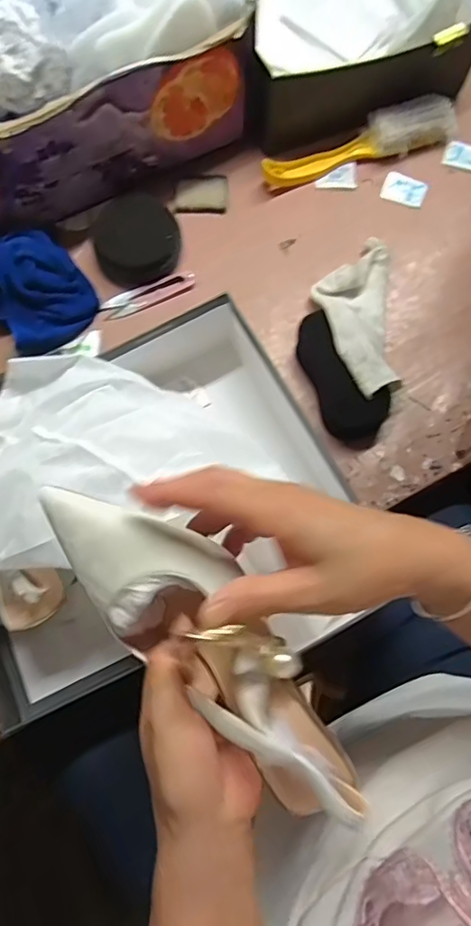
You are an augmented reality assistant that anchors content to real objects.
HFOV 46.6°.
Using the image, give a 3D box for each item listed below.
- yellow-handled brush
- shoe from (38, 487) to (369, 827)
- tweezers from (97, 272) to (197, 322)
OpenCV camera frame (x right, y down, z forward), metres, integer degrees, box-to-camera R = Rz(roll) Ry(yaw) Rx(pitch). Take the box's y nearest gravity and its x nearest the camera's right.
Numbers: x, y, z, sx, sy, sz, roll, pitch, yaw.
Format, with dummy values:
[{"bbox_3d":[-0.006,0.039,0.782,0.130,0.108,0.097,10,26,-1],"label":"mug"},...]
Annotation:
[{"bbox_3d":[0.138,-0.360,0.621,0.224,0.034,0.054,-20,76,-6],"label":"yellow-handled brush"},{"bbox_3d":[-0.017,0.092,0.302,0.071,0.074,0.216,-43,77,-11],"label":"shoe"},{"bbox_3d":[-0.092,-0.179,0.583,0.102,0.007,0.025,-22,76,-6],"label":"tweezers"}]

